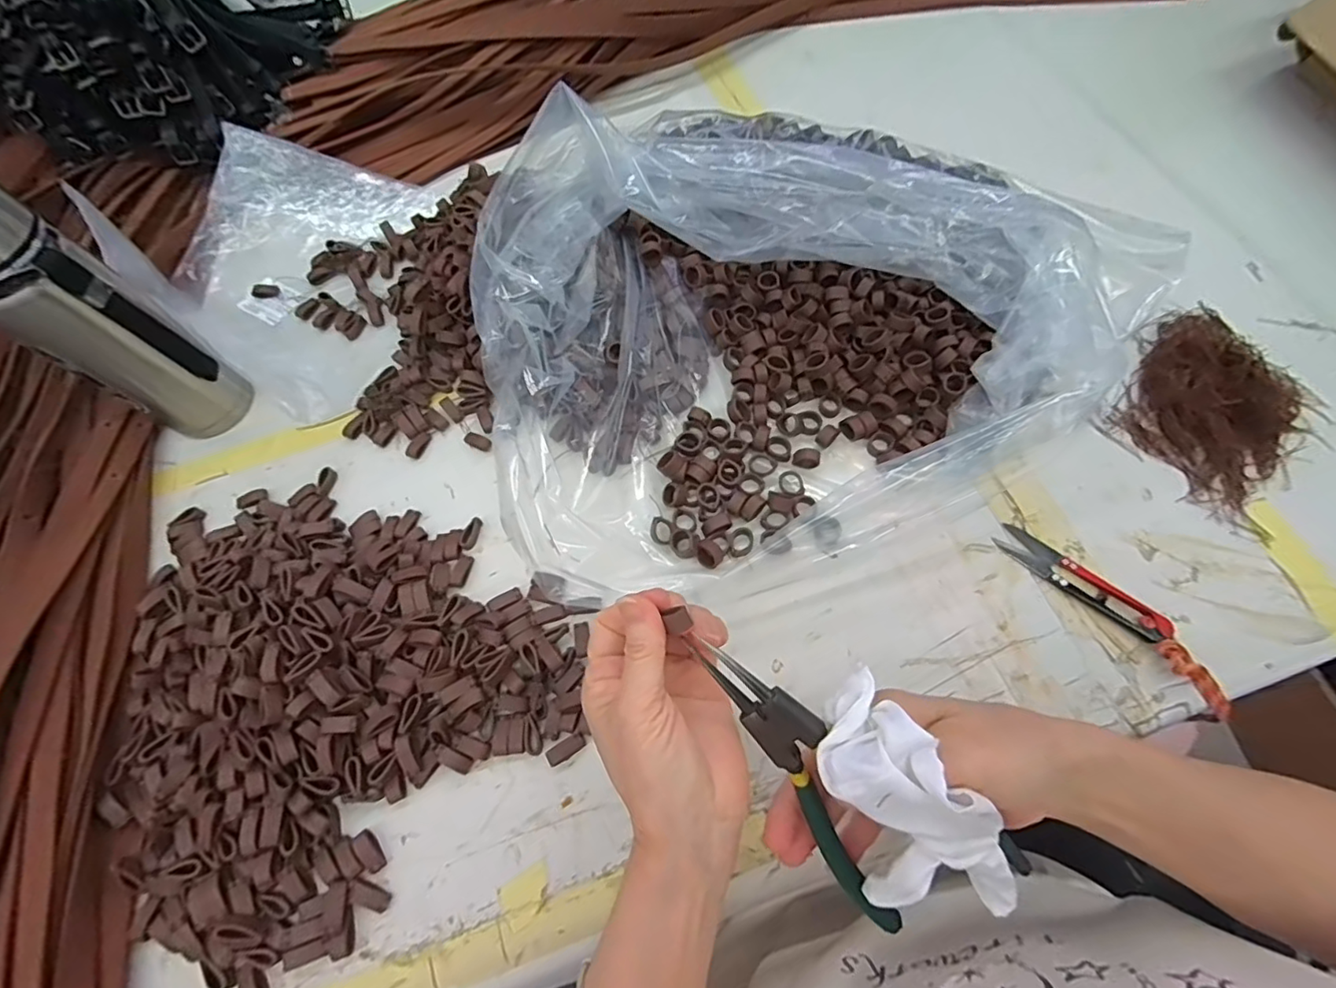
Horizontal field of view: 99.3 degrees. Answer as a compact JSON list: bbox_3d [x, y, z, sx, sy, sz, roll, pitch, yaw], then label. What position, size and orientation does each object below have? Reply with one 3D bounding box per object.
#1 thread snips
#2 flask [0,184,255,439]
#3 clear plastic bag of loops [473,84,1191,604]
[{"bbox_3d":[0.263,0.055,0.360,0.103,0.011,0.023,40,75,18],"label":"thread snips"},{"bbox_3d":[-0.384,-0.110,0.386,0.061,0.202,0.069,32,72,15],"label":"flask"},{"bbox_3d":[0.056,-0.114,0.385,0.352,0.121,0.290,-19,67,-5],"label":"clear plastic bag of loops"}]

